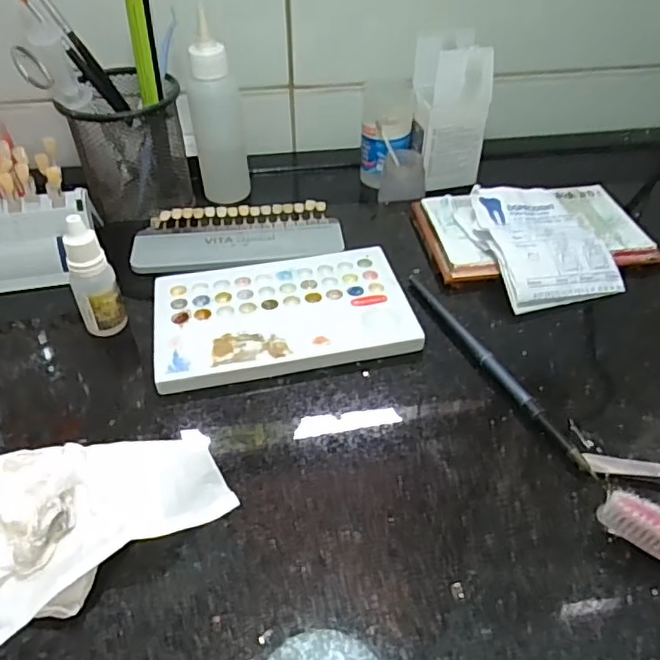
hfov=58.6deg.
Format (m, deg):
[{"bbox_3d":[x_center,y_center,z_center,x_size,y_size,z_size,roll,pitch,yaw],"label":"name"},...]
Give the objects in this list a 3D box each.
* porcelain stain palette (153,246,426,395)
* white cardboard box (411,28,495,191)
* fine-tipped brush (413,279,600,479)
[{"bbox_3d":[-0.029,-0.011,0.365,0.151,0.012,0.096,-10,44,-8],"label":"porcelain stain palette"},{"bbox_3d":[0.102,-0.186,0.506,0.053,0.116,0.058,-5,43,-3],"label":"white cardboard box"},{"bbox_3d":[0.091,0.018,0.335,0.010,0.010,0.163,-19,46,-17],"label":"fine-tipped brush"}]

